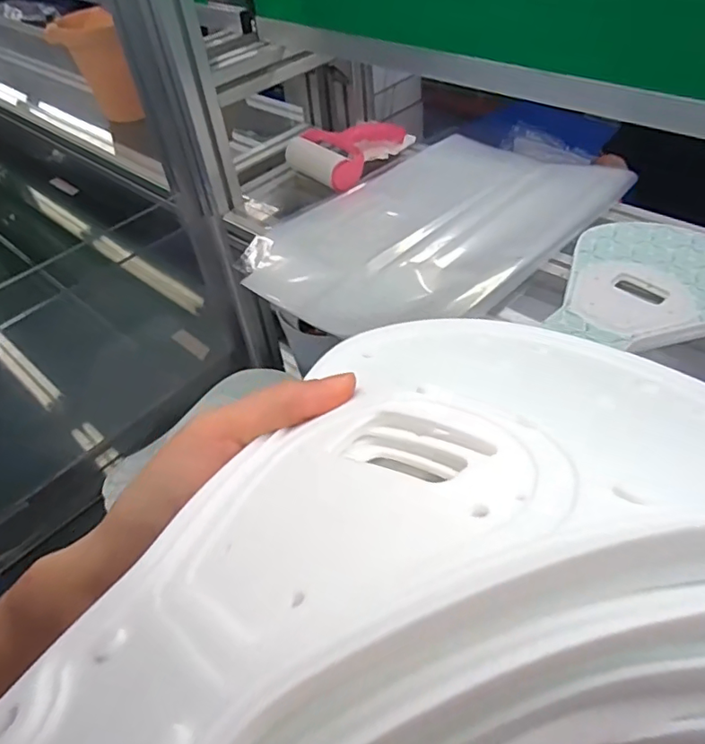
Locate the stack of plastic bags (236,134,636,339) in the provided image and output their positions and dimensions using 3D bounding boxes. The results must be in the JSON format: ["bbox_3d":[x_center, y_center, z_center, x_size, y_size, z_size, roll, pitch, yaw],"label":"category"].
[{"bbox_3d":[0.099,-0.167,0.634,0.398,0.032,0.263,-32,52,-22],"label":"stack of plastic bags"}]

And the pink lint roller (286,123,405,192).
[{"bbox_3d":[0.010,-0.297,0.743,0.167,0.050,0.120,-24,49,-16],"label":"pink lint roller"}]

